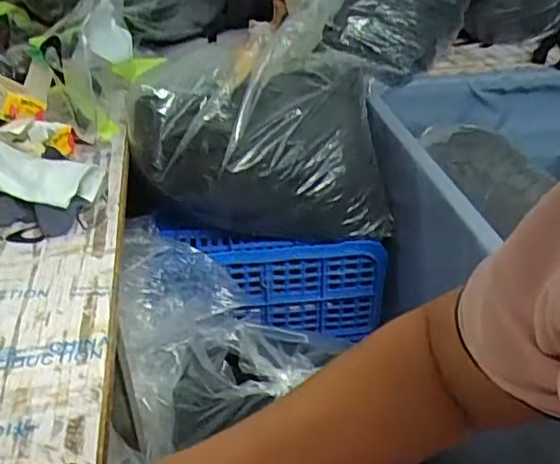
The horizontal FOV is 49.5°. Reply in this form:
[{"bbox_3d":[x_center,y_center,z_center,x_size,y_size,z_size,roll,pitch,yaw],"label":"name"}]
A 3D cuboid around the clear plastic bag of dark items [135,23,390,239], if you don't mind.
[{"bbox_3d":[-0.035,-0.156,0.973,0.377,0.284,0.225,-9,34,-14],"label":"clear plastic bag of dark items"}]

